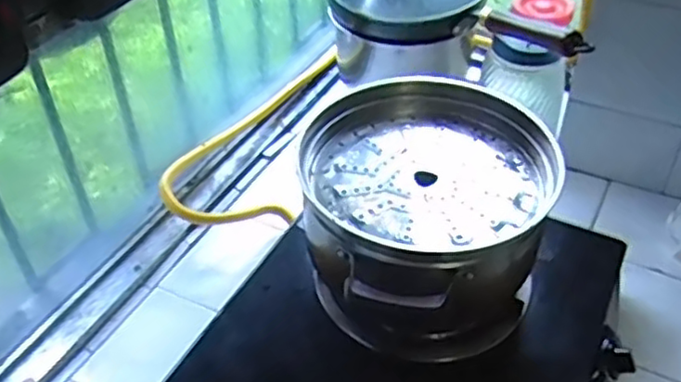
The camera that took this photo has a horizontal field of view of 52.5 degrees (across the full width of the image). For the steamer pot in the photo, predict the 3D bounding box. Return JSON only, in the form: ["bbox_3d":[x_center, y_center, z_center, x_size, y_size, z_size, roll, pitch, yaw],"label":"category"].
[{"bbox_3d":[0.085,0.031,0.691,0.236,0.156,0.226,-1,43,0],"label":"steamer pot"}]

